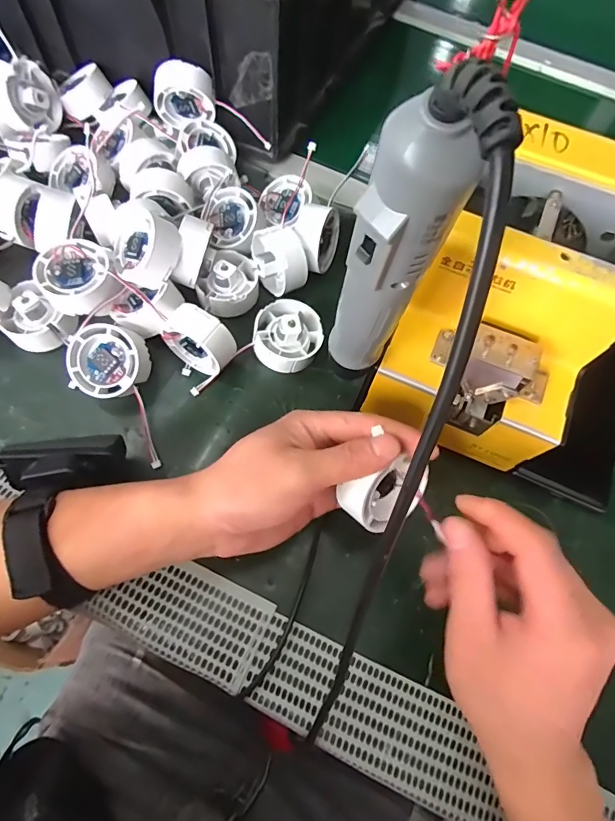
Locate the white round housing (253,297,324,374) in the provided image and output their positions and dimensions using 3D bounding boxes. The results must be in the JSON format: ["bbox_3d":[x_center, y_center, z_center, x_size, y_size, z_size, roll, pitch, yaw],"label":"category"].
[{"bbox_3d":[-0.016,-0.063,0.354,0.054,0.031,0.057,1,68,-3],"label":"white round housing"}]

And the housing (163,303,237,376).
[{"bbox_3d":[-0.084,-0.054,0.343,0.047,0.044,0.033,36,70,10],"label":"housing"}]

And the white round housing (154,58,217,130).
[{"bbox_3d":[-0.112,-0.289,0.407,0.052,0.049,0.023,-1,68,-4],"label":"white round housing"}]

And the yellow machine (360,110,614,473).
[{"bbox_3d":[0.136,-0.075,0.295,0.126,0.113,0.193,27,76,6],"label":"yellow machine"}]

